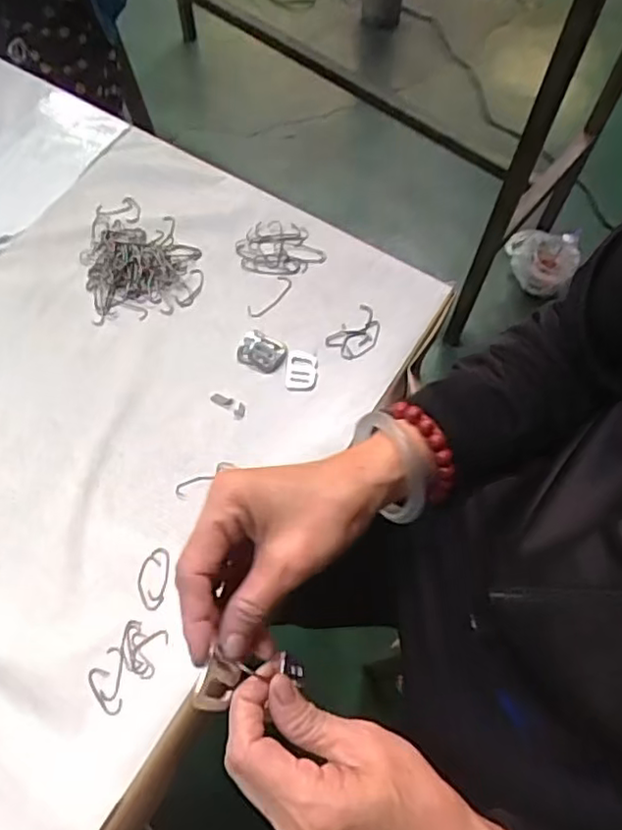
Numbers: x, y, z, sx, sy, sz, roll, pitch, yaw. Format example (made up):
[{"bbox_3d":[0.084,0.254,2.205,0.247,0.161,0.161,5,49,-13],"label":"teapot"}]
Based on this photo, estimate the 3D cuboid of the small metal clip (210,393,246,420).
[{"bbox_3d":[-0.068,-0.008,0.522,0.031,0.006,0.014,19,68,8],"label":"small metal clip"}]

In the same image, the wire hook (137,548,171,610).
[{"bbox_3d":[-0.114,0.117,0.462,0.021,0.004,0.044,4,67,1],"label":"wire hook"}]

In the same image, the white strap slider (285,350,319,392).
[{"bbox_3d":[-0.008,-0.037,0.533,0.026,0.004,0.037,3,67,1],"label":"white strap slider"}]

